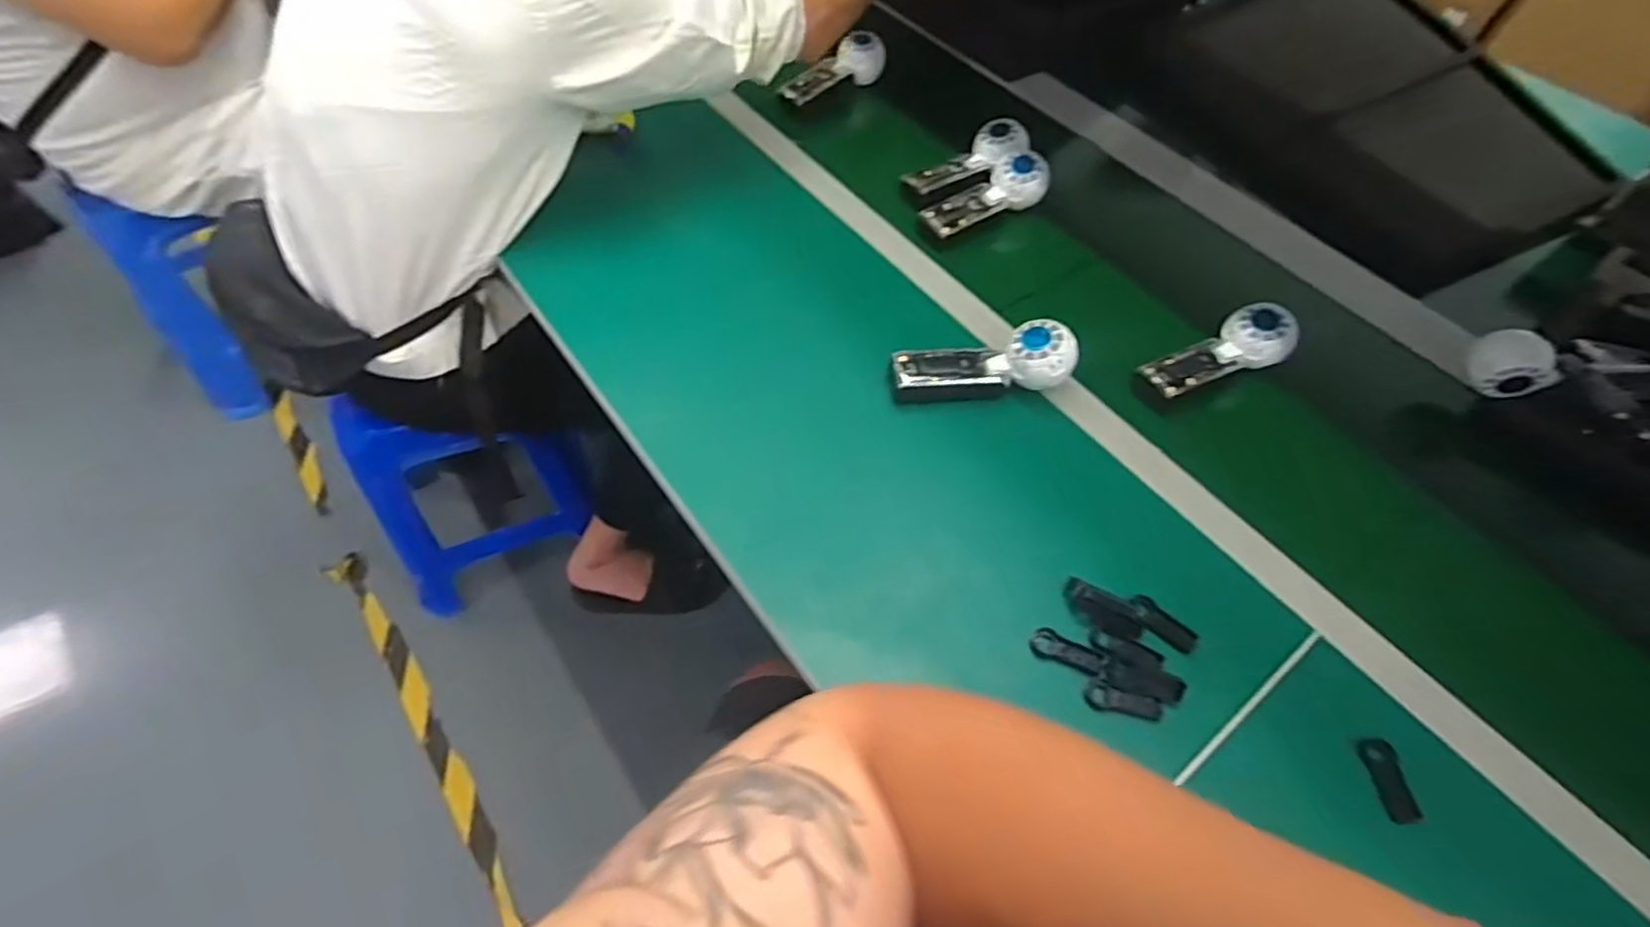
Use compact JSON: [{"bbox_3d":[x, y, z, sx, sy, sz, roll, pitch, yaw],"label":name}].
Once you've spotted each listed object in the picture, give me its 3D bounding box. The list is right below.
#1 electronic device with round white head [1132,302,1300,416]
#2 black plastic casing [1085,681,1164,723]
[{"bbox_3d":[0.377,-0.100,0.696,0.167,0.066,0.068,-24,61,-19],"label":"electronic device with round white head"},{"bbox_3d":[0.218,0.175,0.524,0.054,0.007,0.021,12,55,3],"label":"black plastic casing"}]

